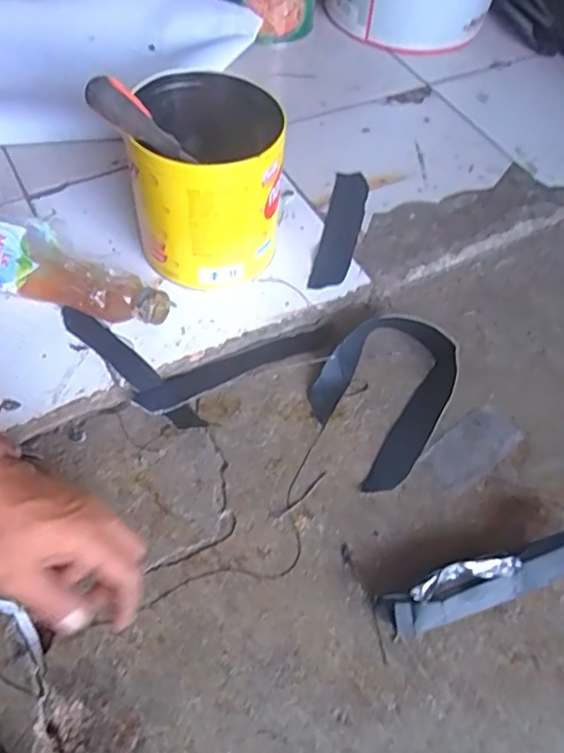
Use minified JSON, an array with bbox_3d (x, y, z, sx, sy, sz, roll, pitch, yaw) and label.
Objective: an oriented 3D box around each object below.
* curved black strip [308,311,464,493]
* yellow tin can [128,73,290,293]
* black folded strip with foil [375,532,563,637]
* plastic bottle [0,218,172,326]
[{"bbox_3d":[0.095,0.014,0.558,0.119,0.028,0.174,30,59,16],"label":"curved black strip"},{"bbox_3d":[-0.075,-0.194,0.599,0.142,0.155,0.146,0,57,-4],"label":"yellow tin can"},{"bbox_3d":[0.171,0.164,0.475,0.191,0.023,0.037,-14,58,-13],"label":"black folded strip with foil"},{"bbox_3d":[-0.211,-0.103,0.581,0.219,0.058,0.069,18,58,8],"label":"plastic bottle"}]

